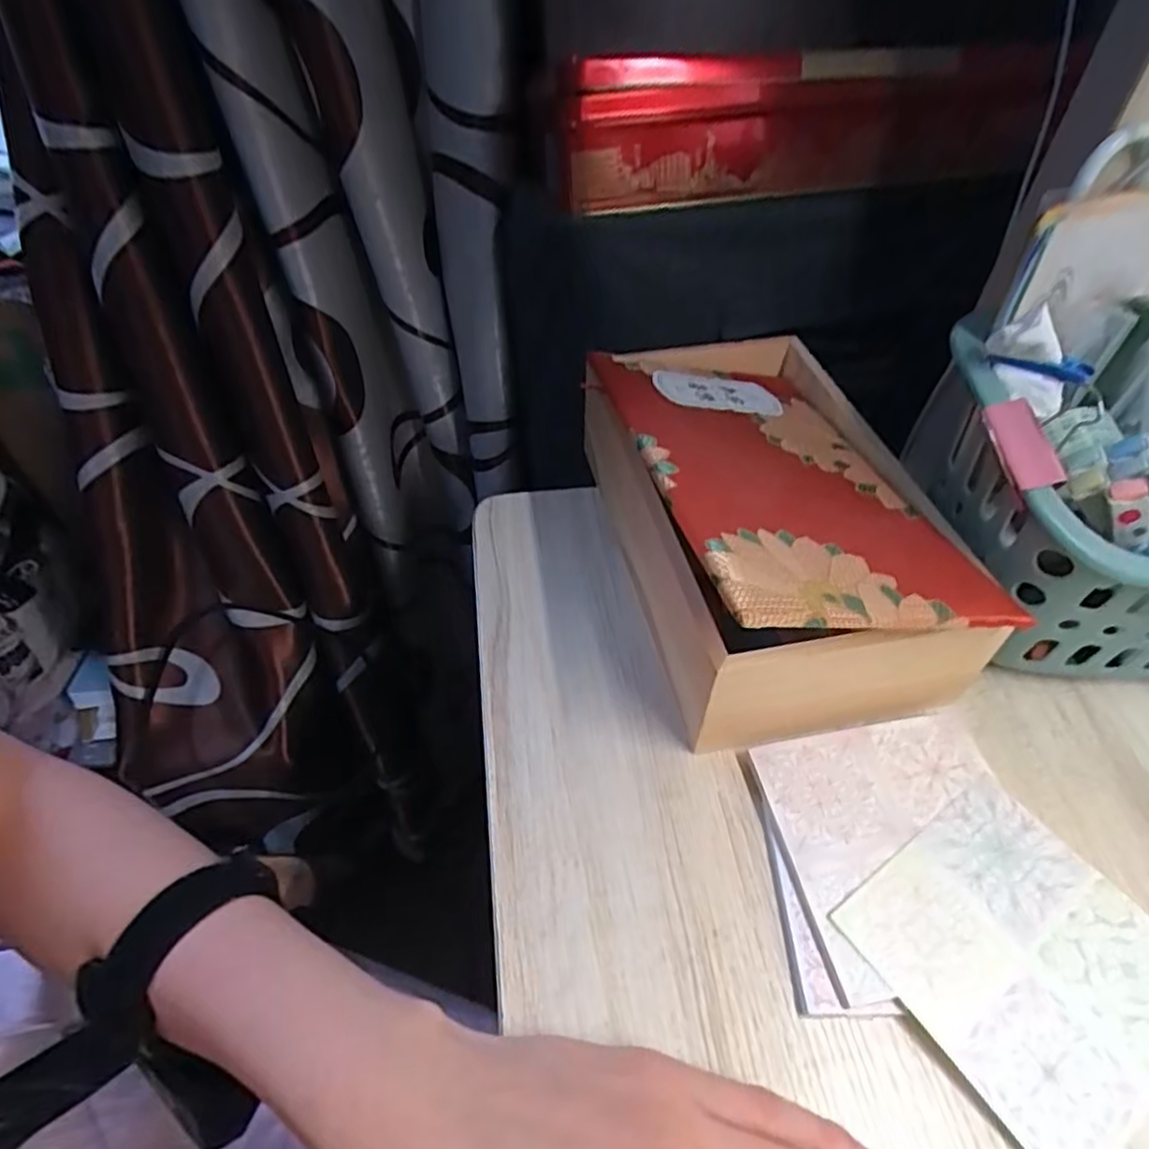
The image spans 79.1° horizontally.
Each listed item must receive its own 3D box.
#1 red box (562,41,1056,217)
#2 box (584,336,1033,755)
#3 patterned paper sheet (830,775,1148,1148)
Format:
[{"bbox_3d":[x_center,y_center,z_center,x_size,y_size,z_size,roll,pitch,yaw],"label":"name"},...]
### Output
[{"bbox_3d":[0.136,-0.272,0.421,0.283,0.069,0.056,-7,48,-6],"label":"red box"},{"bbox_3d":[0.095,-0.040,0.354,0.133,0.103,0.226,-9,49,-8],"label":"box"},{"bbox_3d":[0.163,0.138,0.253,0.098,0.004,0.097,-27,57,-23],"label":"patterned paper sheet"}]

